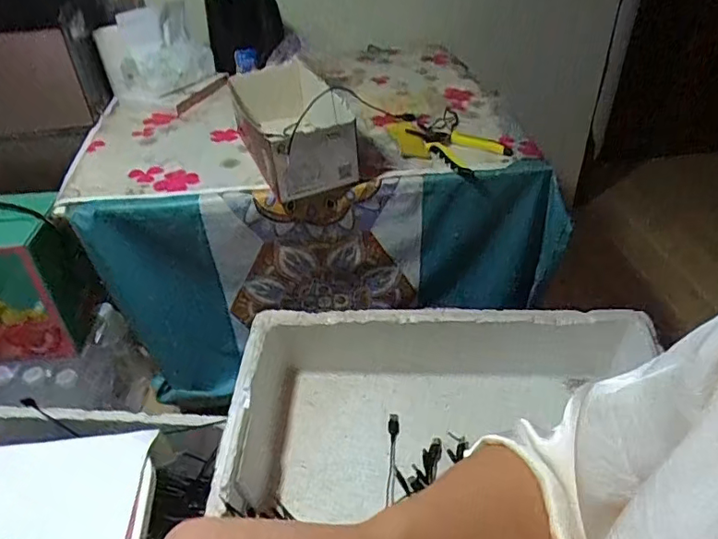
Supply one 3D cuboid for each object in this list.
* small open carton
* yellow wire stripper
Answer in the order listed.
[{"bbox_3d":[-0.102,-0.216,0.830,0.140,0.100,0.249,-16,41,-17],"label":"small open carton"},{"bbox_3d":[0.130,-0.194,0.867,0.193,0.029,0.105,17,43,22],"label":"yellow wire stripper"}]

